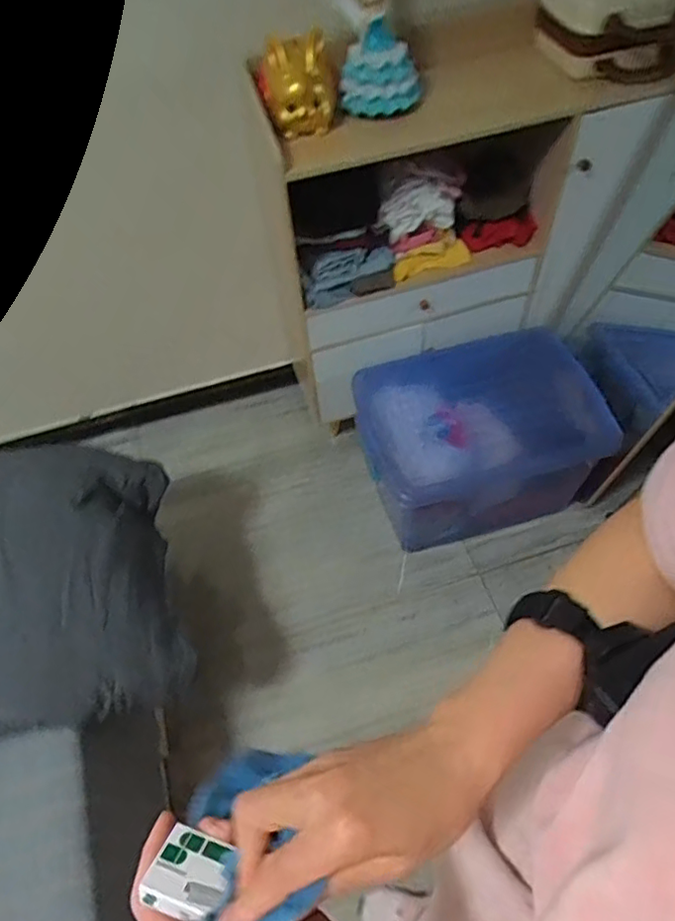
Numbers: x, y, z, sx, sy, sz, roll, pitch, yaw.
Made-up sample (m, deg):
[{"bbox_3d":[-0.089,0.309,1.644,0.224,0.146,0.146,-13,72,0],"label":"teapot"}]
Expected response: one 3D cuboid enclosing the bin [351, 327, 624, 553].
[{"bbox_3d":[0.336,-0.059,1.430,0.550,0.383,0.409,-13,56,-5],"label":"bin"}]

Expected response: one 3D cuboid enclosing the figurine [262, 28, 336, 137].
[{"bbox_3d":[-0.066,-0.664,1.021,0.118,0.137,0.072,-4,56,1],"label":"figurine"}]

